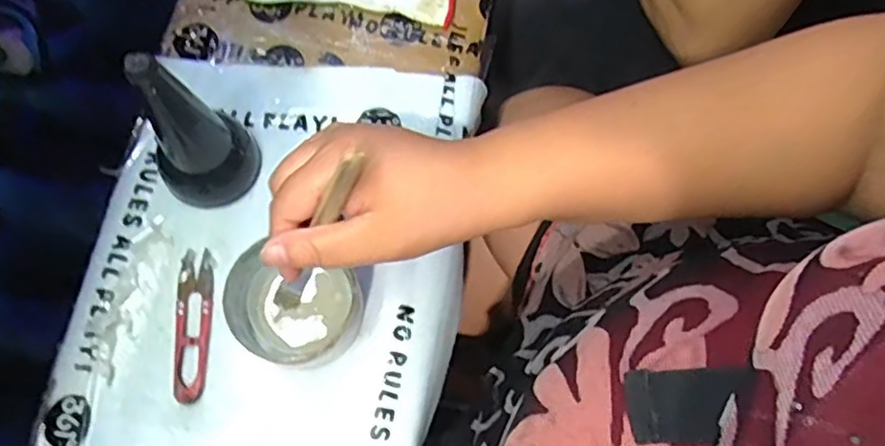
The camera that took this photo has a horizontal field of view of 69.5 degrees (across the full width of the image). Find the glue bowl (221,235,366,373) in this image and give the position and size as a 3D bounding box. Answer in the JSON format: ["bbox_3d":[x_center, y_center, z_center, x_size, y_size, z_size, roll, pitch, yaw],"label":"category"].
[{"bbox_3d":[-0.098,0.057,0.417,0.084,0.045,0.070,23,72,3],"label":"glue bowl"}]

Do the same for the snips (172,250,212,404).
[{"bbox_3d":[-0.171,0.068,0.435,0.024,0.005,0.102,-1,73,-4],"label":"snips"}]

